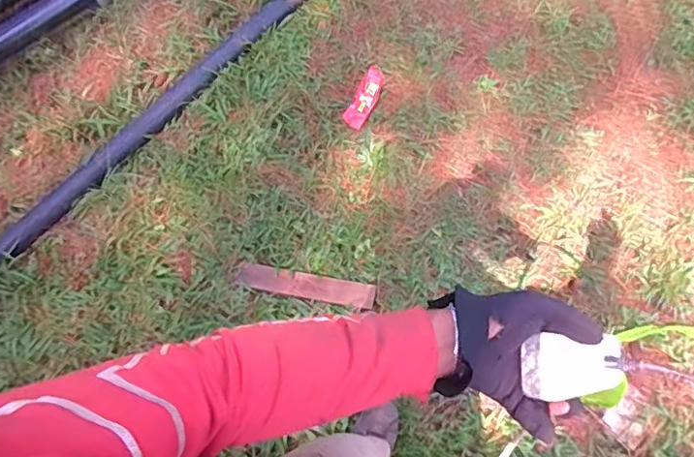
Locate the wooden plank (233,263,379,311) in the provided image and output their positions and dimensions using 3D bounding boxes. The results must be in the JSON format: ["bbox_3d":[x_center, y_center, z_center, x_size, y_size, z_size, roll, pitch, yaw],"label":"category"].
[{"bbox_3d":[-0.117,0.161,1.513,0.386,0.018,0.069,10,70,7],"label":"wooden plank"}]

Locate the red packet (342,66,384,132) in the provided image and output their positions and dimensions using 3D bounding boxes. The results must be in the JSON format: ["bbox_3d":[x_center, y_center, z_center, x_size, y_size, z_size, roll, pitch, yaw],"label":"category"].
[{"bbox_3d":[0.061,-0.409,1.689,0.076,0.021,0.226,24,72,11],"label":"red packet"}]

